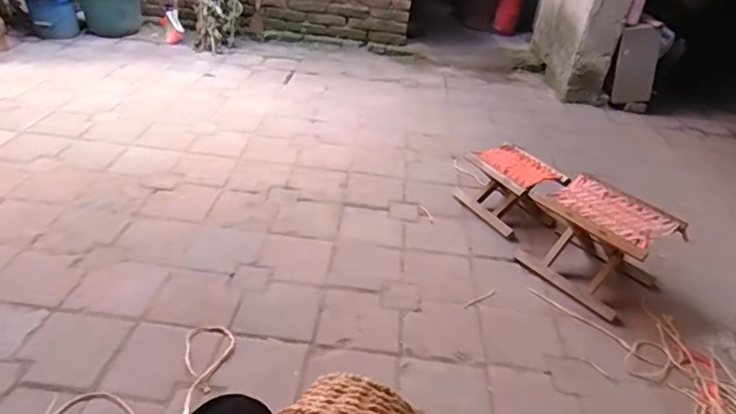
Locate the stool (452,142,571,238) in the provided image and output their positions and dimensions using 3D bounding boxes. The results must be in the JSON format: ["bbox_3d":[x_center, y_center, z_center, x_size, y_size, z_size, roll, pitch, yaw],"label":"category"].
[{"bbox_3d":[0.473,-0.063,1.733,0.248,0.193,0.287,-9,37,-24],"label":"stool"}]

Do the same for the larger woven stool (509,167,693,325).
[{"bbox_3d":[0.647,0.090,1.497,0.287,0.238,0.361,-19,42,-35],"label":"larger woven stool"}]

